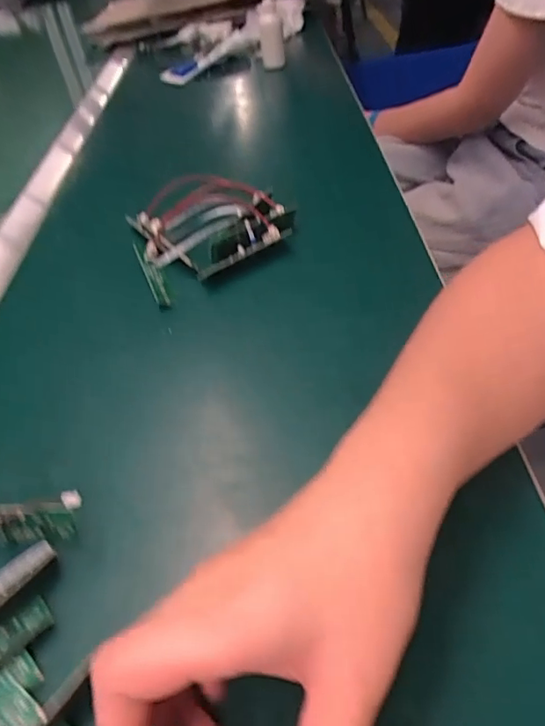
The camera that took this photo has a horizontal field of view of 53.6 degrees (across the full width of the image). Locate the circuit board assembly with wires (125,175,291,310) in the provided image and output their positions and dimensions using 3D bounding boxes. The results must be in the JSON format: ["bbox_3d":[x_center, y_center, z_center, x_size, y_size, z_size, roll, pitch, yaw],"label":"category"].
[{"bbox_3d":[-0.061,-0.117,0.461,0.138,0.035,0.130,-29,47,-20],"label":"circuit board assembly with wires"}]

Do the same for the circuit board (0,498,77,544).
[{"bbox_3d":[-0.139,0.082,0.270,0.077,0.022,0.015,-4,43,2],"label":"circuit board"}]

